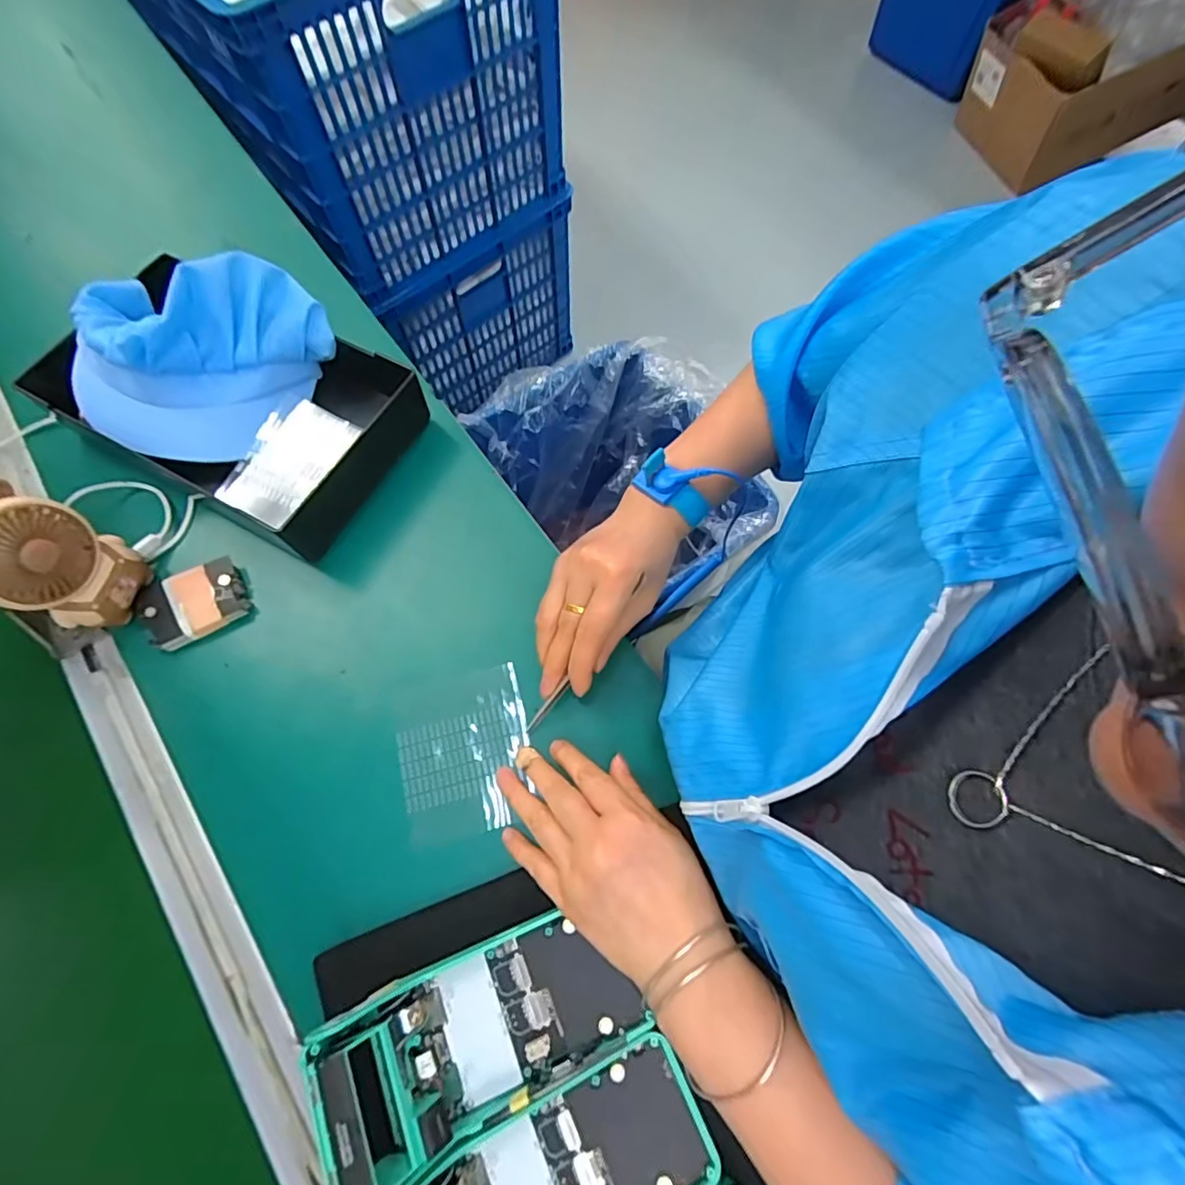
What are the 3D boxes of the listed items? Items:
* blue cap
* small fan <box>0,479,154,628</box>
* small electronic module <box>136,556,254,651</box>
[{"bbox_3d":[-0.307,-0.186,0.440,0.139,0.096,0.176,38,75,13],"label":"blue cap"},{"bbox_3d":[-0.346,-0.015,0.372,0.043,0.112,0.068,19,72,7],"label":"small fan"},{"bbox_3d":[-0.294,0.008,0.416,0.068,0.014,0.054,-23,72,-8],"label":"small electronic module"}]

